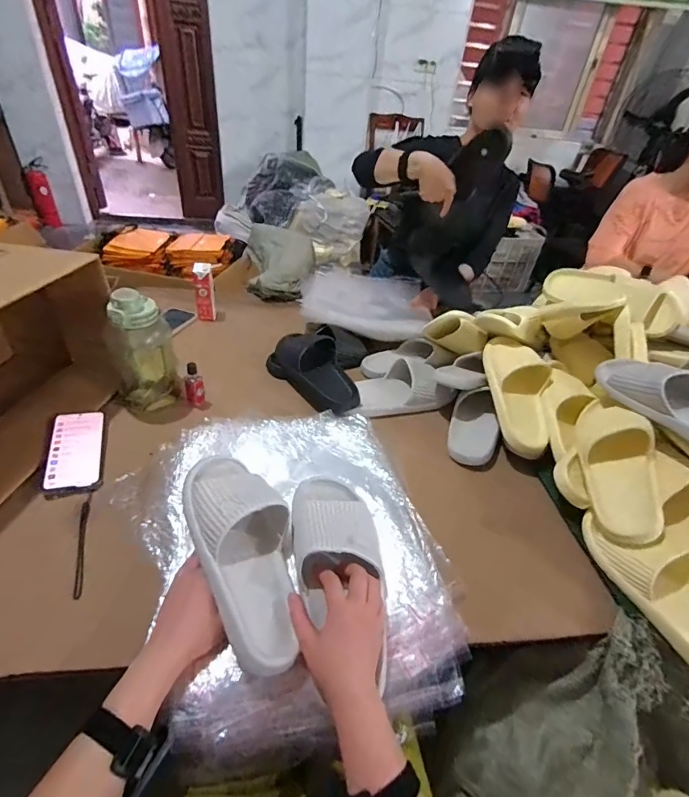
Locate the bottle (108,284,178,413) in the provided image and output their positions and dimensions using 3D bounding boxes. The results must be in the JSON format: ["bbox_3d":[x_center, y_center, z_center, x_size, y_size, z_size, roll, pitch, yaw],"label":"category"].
[{"bbox_3d":[-0.364,-0.086,0.745,0.103,0.206,0.078,-17,44,-26],"label":"bottle"}]

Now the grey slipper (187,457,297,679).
[{"bbox_3d":[-0.127,0.188,0.526,0.114,0.069,0.280,-13,57,-22],"label":"grey slipper"}]

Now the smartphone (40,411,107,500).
[{"bbox_3d":[-0.440,0.084,0.679,0.078,0.012,0.175,1,42,-27],"label":"smartphone"}]

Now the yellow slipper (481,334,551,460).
[{"bbox_3d":[0.344,-0.017,0.802,0.109,0.066,0.263,4,63,-3],"label":"yellow slipper"}]

